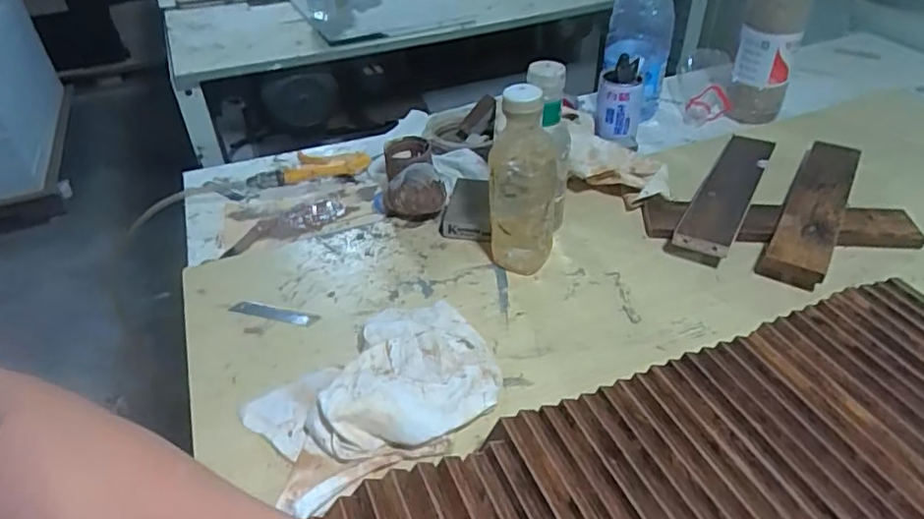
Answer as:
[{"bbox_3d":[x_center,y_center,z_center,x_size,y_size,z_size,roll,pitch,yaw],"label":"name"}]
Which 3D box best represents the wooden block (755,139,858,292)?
[{"bbox_3d":[0.439,-0.067,0.746,0.064,0.037,0.300,23,45,26],"label":"wooden block"}]

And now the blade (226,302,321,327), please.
[{"bbox_3d":[-0.202,0.057,0.642,0.097,0.006,0.016,7,41,10],"label":"blade"}]

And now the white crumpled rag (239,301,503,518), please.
[{"bbox_3d":[-0.073,0.109,0.547,0.227,0.046,0.166,-30,48,-30],"label":"white crumpled rag"}]

